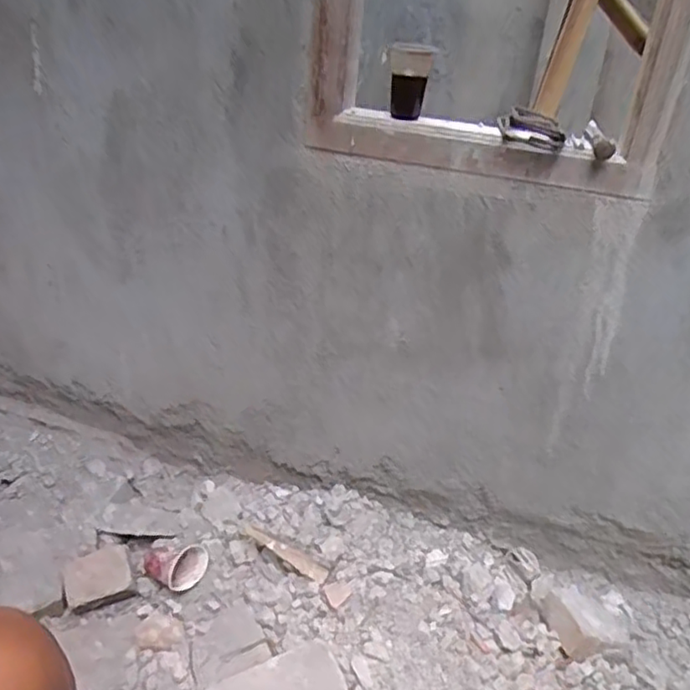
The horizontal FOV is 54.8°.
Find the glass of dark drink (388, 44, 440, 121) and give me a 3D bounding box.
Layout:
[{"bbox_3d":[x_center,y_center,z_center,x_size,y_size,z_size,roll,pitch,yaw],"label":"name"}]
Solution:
[{"bbox_3d":[0.091,-0.371,0.951,0.057,0.106,0.071,2,28,-3],"label":"glass of dark drink"}]

